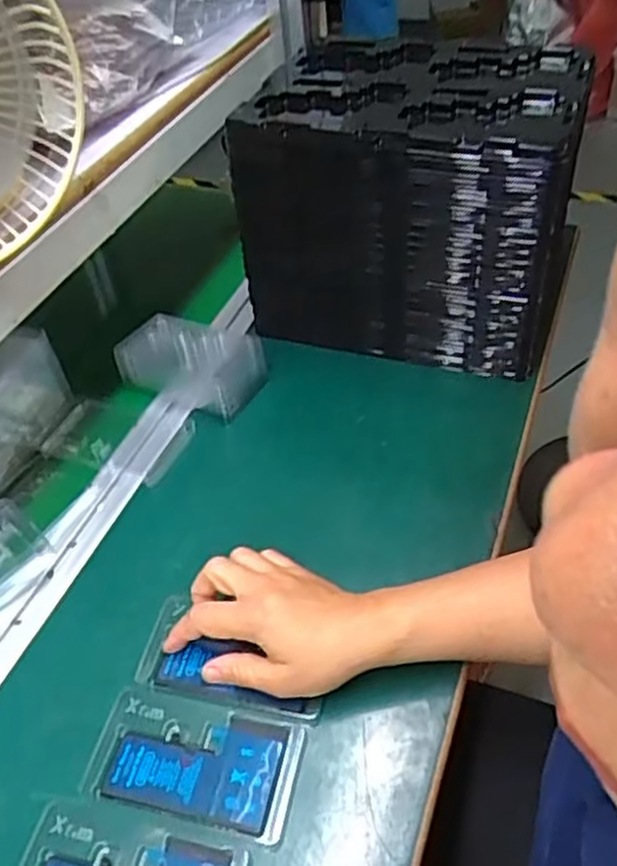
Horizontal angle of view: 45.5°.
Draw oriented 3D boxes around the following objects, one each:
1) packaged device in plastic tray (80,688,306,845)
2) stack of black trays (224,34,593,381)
[{"bbox_3d":[-0.072,0.205,0.461,0.129,0.008,0.069,6,46,12],"label":"packaged device in plastic tray"},{"bbox_3d":[0.101,-0.218,0.713,0.279,0.230,0.197,10,47,15],"label":"stack of black trays"}]

